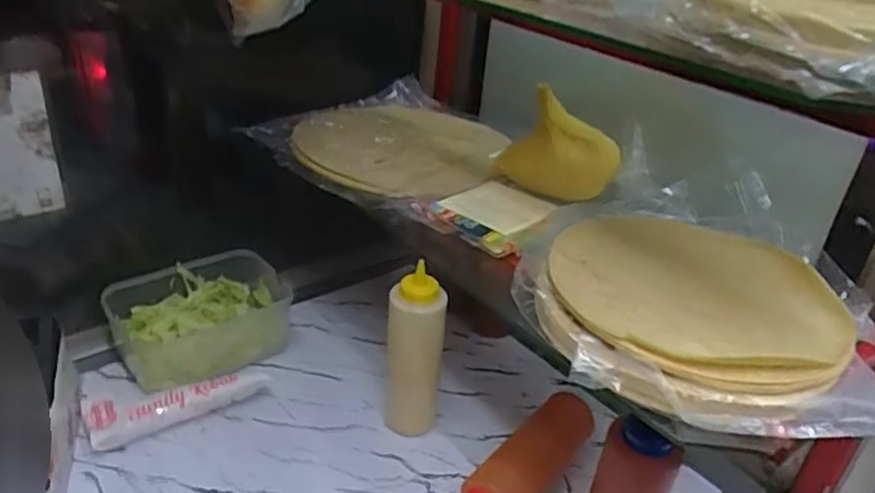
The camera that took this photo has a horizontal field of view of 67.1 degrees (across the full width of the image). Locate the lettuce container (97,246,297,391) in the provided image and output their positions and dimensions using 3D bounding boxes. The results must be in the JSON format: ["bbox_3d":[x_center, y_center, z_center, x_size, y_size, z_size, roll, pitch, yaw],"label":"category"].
[{"bbox_3d":[-0.290,0.091,0.820,0.210,0.094,0.157,-8,32,-24],"label":"lettuce container"}]

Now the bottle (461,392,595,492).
[{"bbox_3d":[0.090,0.225,0.683,0.062,0.053,0.209,28,36,33],"label":"bottle"}]

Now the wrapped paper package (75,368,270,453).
[{"bbox_3d":[-0.285,0.166,0.730,0.189,0.039,0.067,-14,35,-32],"label":"wrapped paper package"}]

